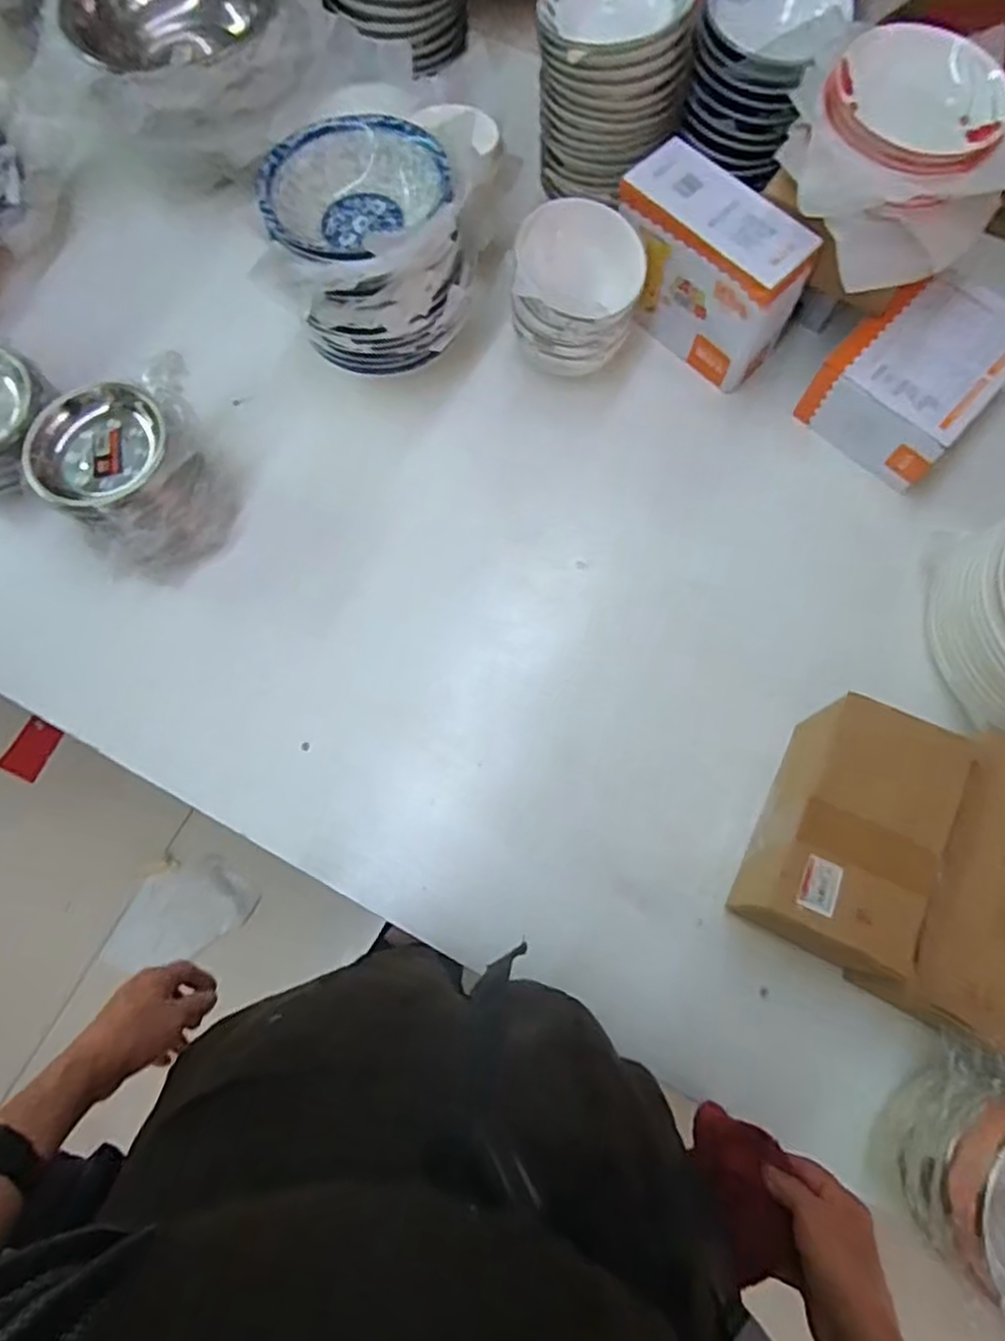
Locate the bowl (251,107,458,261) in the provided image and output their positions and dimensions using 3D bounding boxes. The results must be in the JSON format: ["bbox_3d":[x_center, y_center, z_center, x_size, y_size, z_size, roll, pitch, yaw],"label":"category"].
[{"bbox_3d":[-0.160,-0.512,0.764,0.202,0.072,0.187,0,74,1],"label":"bowl"}]

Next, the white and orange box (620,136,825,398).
[{"bbox_3d":[0.248,-0.488,0.870,0.223,0.176,0.096,40,78,11],"label":"white and orange box"}]

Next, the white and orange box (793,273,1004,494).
[{"bbox_3d":[0.509,-0.362,0.878,0.171,0.120,0.219,41,78,11],"label":"white and orange box"}]

